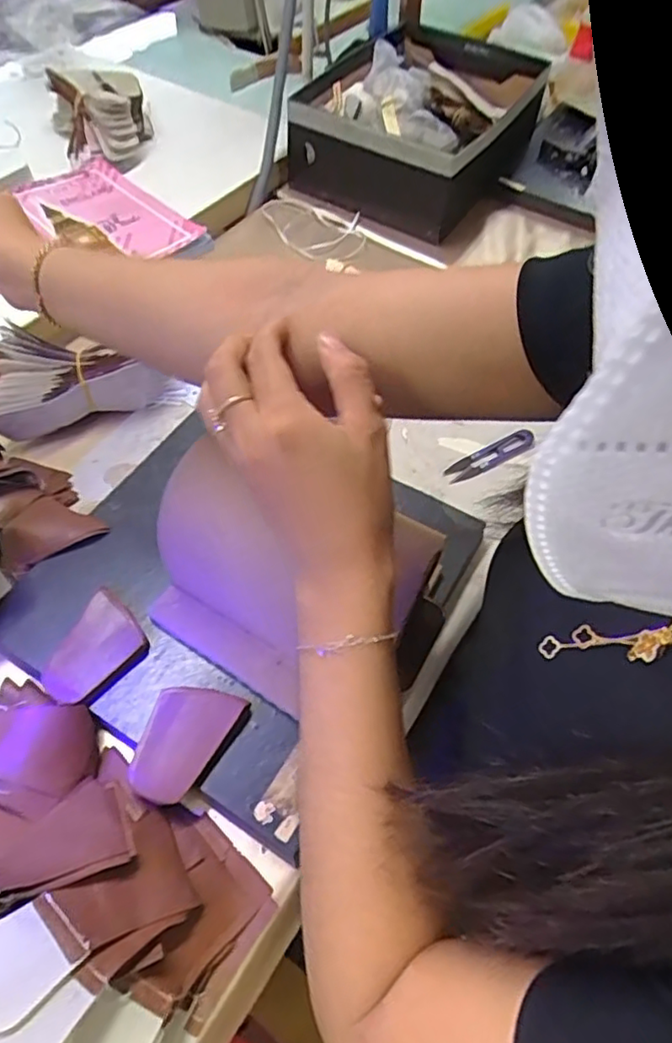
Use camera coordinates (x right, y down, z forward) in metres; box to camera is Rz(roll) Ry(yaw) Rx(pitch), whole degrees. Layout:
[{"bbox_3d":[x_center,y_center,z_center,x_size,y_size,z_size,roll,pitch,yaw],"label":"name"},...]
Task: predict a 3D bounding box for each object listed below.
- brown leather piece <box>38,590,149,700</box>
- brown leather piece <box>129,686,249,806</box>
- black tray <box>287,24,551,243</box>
[{"bbox_3d":[-0.188,0.097,0.475,0.059,0.008,0.077,42,68,15],"label":"brown leather piece"},{"bbox_3d":[-0.110,0.152,0.441,0.055,0.011,0.085,28,59,16],"label":"brown leather piece"},{"bbox_3d":[0.124,-0.573,0.900,0.264,0.114,0.368,28,59,16],"label":"black tray"}]

